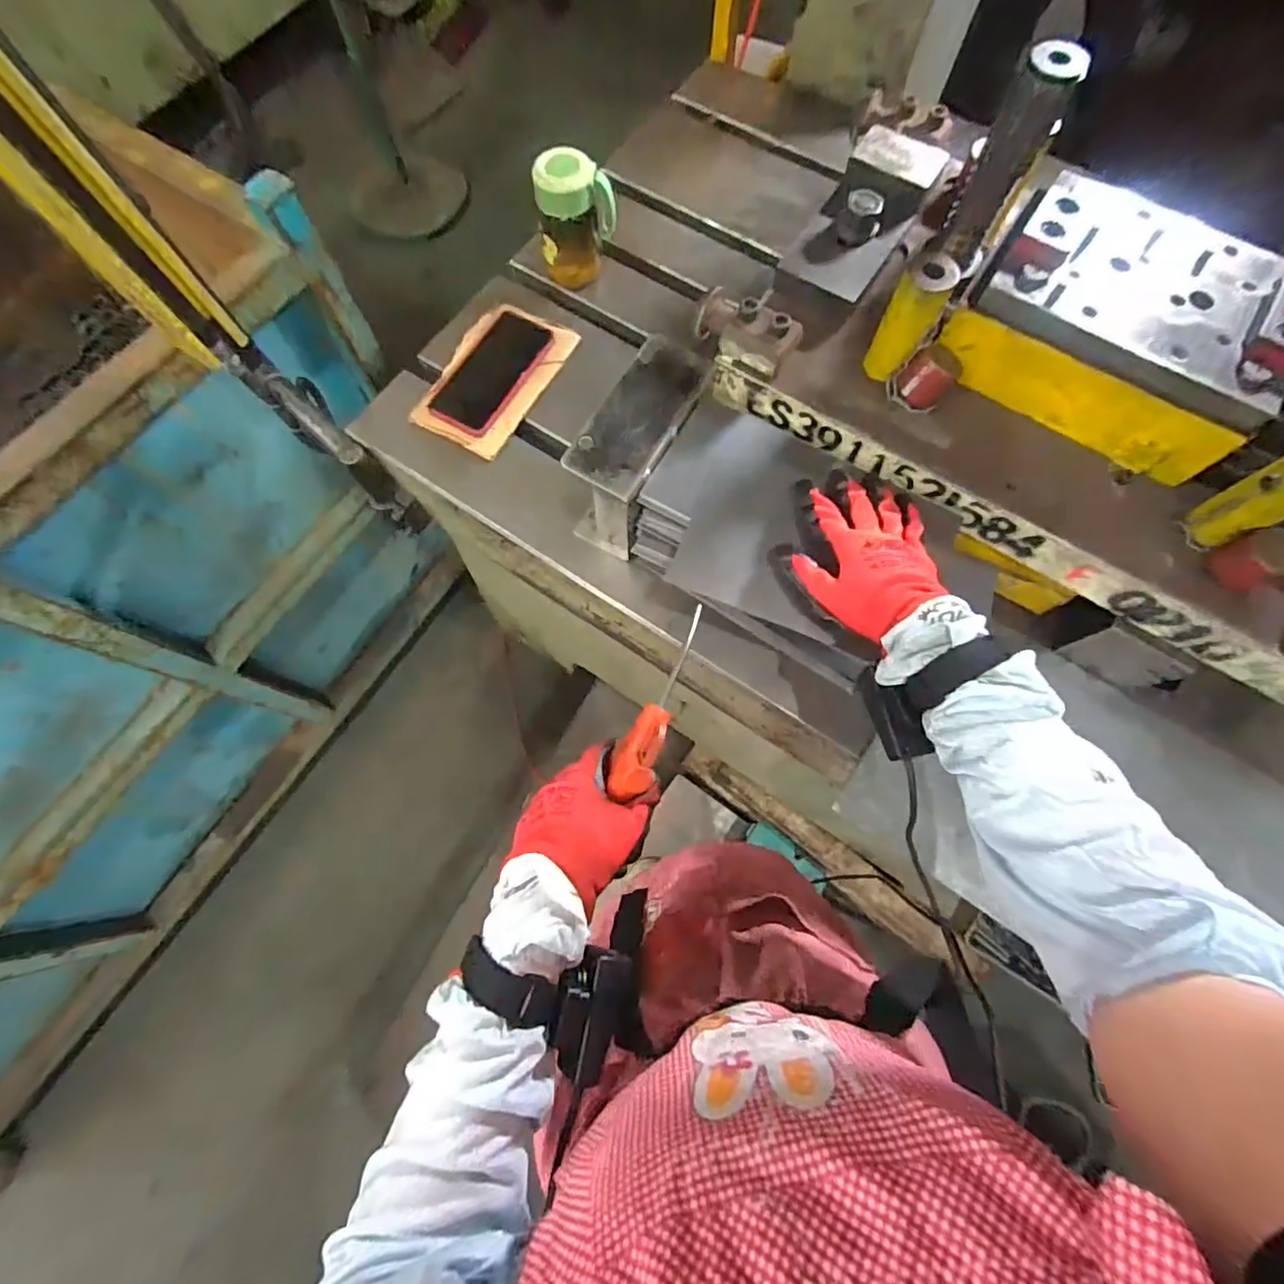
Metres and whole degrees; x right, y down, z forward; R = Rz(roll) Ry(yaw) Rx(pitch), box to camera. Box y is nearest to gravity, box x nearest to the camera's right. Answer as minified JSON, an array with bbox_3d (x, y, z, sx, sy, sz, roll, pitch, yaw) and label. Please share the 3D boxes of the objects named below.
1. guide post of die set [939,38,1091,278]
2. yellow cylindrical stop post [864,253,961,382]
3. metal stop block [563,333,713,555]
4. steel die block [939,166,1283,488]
[{"bbox_3d":[0.280,-0.369,0.452,0.042,0.139,0.038,27,74,8],"label":"guide post of die set"},{"bbox_3d":[0.226,-0.271,0.492,0.039,0.102,0.031,27,74,8],"label":"yellow cylindrical stop post"},{"bbox_3d":[-0.005,-0.177,0.572,0.074,0.143,0.139,28,74,8],"label":"metal stop block"},{"bbox_3d":[0.404,-0.265,0.480,0.233,0.092,0.174,38,76,11],"label":"steel die block"}]

